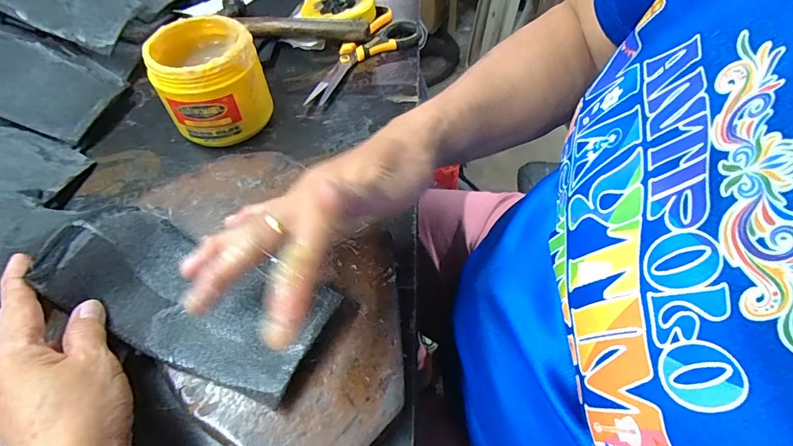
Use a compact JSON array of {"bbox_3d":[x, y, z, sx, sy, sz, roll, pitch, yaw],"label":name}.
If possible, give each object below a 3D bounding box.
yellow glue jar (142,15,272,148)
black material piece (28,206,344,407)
[{"bbox_3d":[-0.177,-0.131,0.396,0.089,0.090,0.089,-1,54,2],"label":"yellow glue jar"},{"bbox_3d":[-0.134,0.046,0.270,0.177,0.030,0.079,24,58,12],"label":"black material piece"}]

